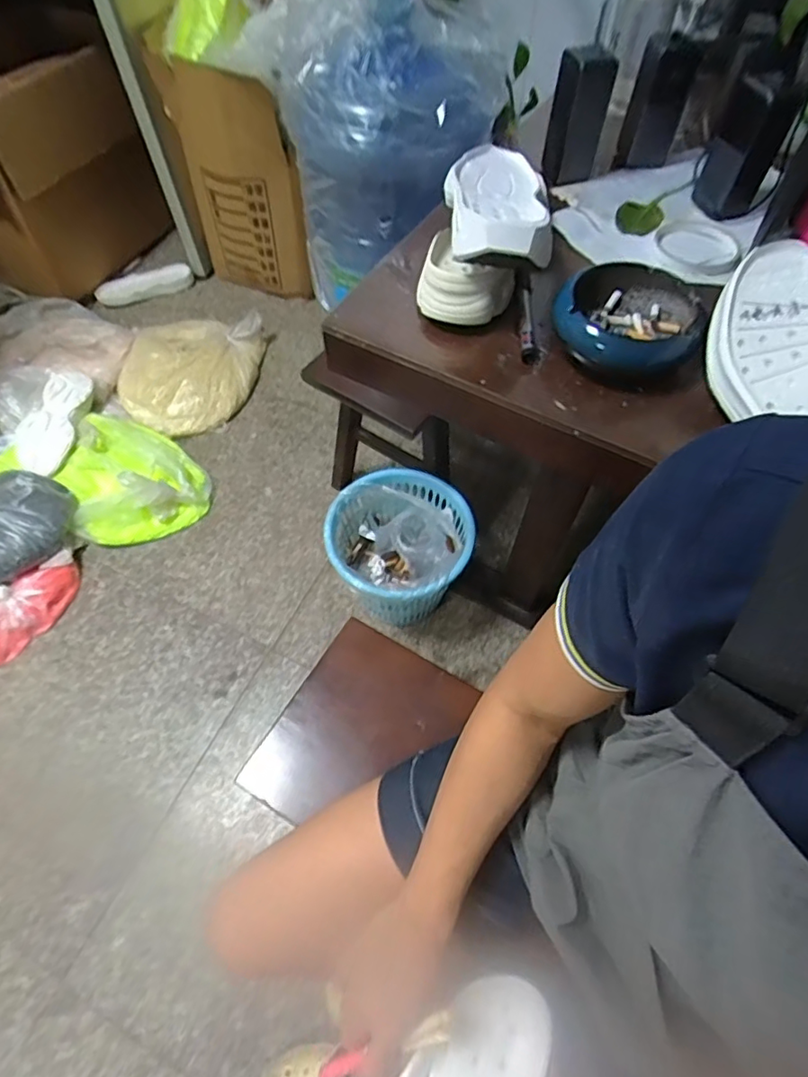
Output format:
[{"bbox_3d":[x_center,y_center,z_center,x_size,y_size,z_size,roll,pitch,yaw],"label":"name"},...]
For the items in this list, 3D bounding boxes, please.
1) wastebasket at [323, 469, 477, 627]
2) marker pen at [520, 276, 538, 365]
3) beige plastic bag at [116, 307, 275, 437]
[{"bbox_3d":[-0.010,0.042,1.123,0.258,0.252,0.257,0,59,0],"label":"wastebasket"},{"bbox_3d":[0.131,-0.231,0.594,0.017,0.019,0.105,4,59,3],"label":"marker pen"},{"bbox_3d":[-0.552,-0.442,1.471,0.308,0.112,0.368,7,59,4],"label":"beige plastic bag"}]

